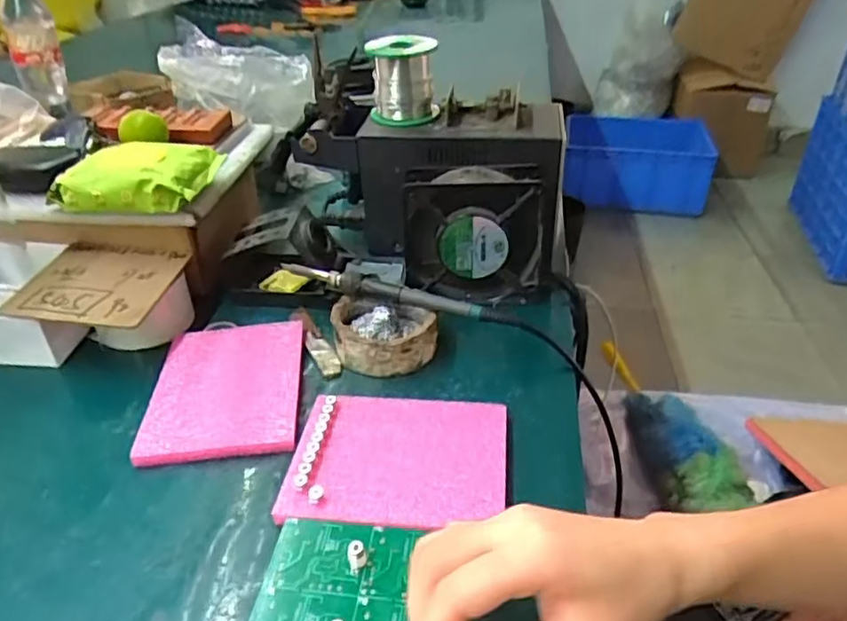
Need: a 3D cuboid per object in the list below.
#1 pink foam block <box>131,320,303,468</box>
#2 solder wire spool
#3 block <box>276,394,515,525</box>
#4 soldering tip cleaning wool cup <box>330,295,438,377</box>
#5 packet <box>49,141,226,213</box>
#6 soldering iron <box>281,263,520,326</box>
[{"bbox_3d":[-0.149,0.058,0.483,0.106,0.012,0.143,-5,34,-5],"label":"pink foam block"},{"bbox_3d":[-0.019,-0.208,0.569,0.061,0.069,0.057,-1,34,1],"label":"solder wire spool"},{"bbox_3d":[-0.015,0.096,0.412,0.134,0.017,0.107,2,34,5],"label":"block"},{"bbox_3d":[-0.032,0.016,0.518,0.081,0.035,0.077,-10,34,-12],"label":"soldering tip cleaning wool cup"},{"bbox_3d":[-0.246,-0.121,0.552,0.118,0.032,0.092,4,34,9],"label":"packet"},{"bbox_3d":[-0.025,-0.017,0.519,0.199,0.022,0.021,13,36,20],"label":"soldering iron"}]

